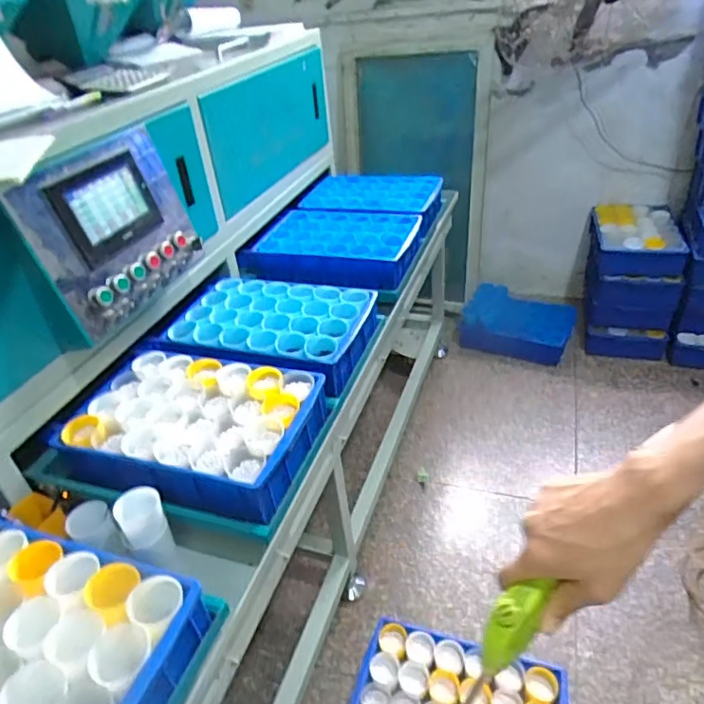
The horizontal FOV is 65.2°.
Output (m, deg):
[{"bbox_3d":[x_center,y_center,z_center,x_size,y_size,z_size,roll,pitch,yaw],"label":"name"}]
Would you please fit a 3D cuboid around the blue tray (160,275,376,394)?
[{"bbox_3d":[-0.179,-0.050,1.188,0.413,0.095,0.293,8,38,20],"label":"blue tray"}]

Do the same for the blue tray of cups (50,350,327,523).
[{"bbox_3d":[-0.267,0.125,0.962,0.379,0.087,0.279,8,38,20],"label":"blue tray of cups"}]

